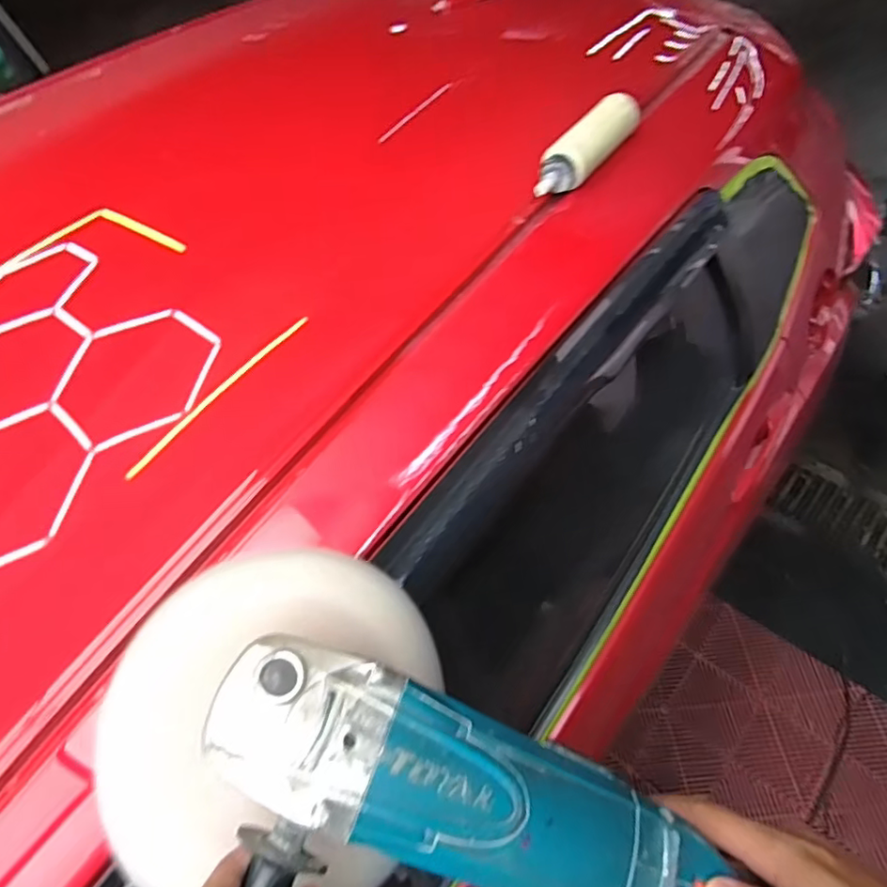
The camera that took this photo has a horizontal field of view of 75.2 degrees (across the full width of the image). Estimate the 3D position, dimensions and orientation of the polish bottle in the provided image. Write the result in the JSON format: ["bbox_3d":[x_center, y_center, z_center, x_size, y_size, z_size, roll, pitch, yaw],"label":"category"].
[{"bbox_3d":[0.171,-0.358,0.694,0.049,0.046,0.201,32,65,25],"label":"polish bottle"}]

